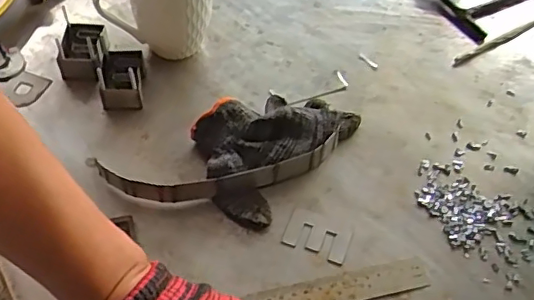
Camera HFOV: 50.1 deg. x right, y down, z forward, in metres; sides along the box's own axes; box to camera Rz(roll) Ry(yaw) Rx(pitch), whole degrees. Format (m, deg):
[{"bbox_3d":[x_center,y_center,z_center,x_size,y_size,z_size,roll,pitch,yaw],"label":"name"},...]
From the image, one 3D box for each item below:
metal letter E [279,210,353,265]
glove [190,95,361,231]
[{"bbox_3d":[0.043,0.072,0.480,0.054,0.004,0.034,21,54,11],"label":"metal letter E"},{"bbox_3d":[0.000,-0.013,0.521,0.105,0.039,0.154,33,57,19],"label":"glove"}]

